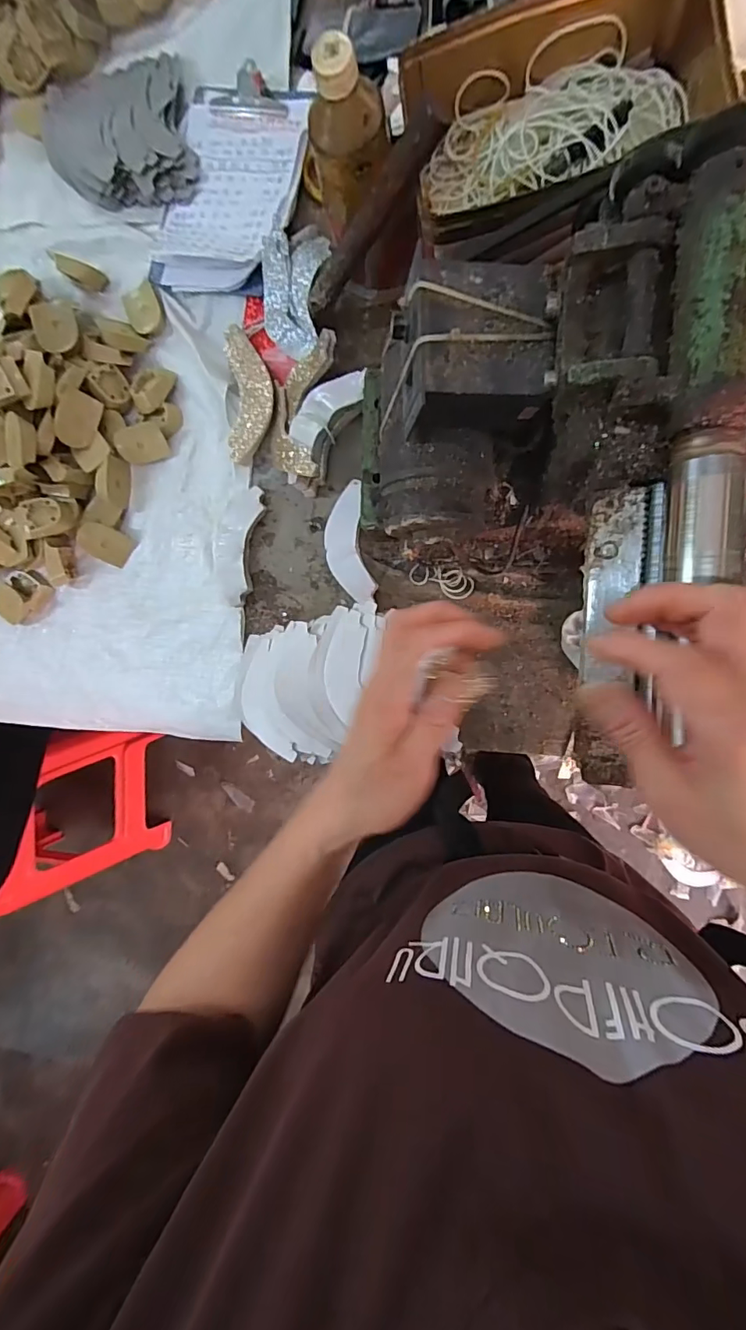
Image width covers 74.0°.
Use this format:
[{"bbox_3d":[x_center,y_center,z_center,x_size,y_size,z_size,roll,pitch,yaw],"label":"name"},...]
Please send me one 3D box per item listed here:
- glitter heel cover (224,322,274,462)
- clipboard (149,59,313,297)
[{"bbox_3d":[-0.133,-0.293,0.541,0.050,0.021,0.135,1,93,10],"label":"glitter heel cover"},{"bbox_3d":[-0.155,-0.520,0.524,0.155,0.037,0.228,12,95,9],"label":"clipboard"}]

